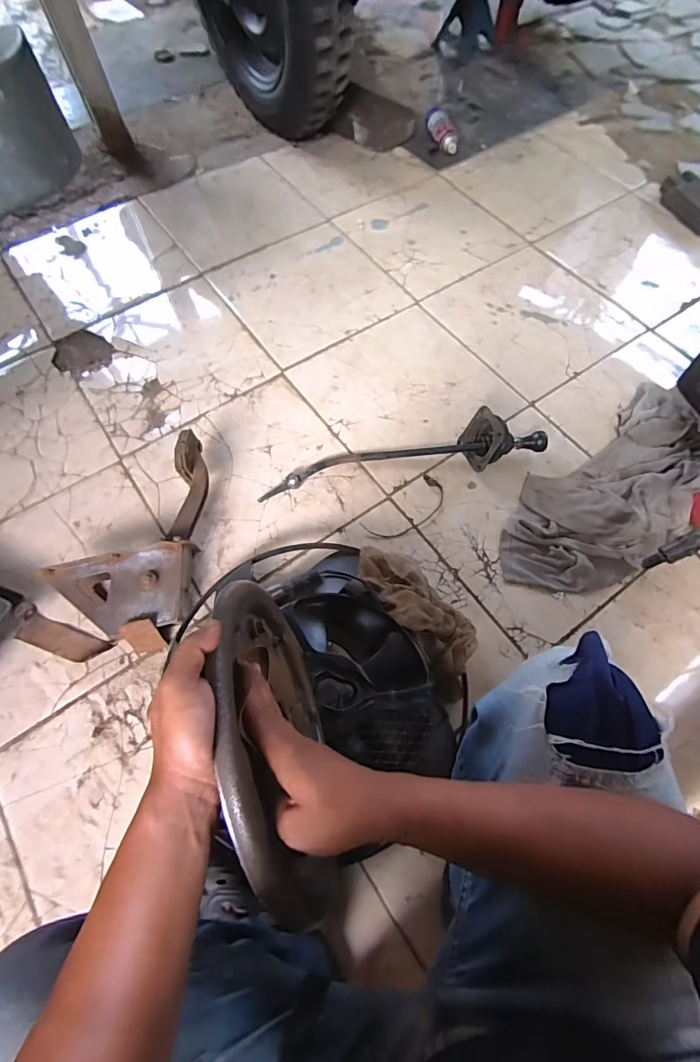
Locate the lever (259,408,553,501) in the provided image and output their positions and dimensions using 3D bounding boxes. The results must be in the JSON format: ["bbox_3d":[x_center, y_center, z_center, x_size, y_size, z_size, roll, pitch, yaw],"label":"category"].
[{"bbox_3d":[0.111,-0.155,0.904,0.603,0.097,0.122,-13,69,-6],"label":"lever"}]

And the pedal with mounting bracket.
[{"bbox_3d":[-0.425,0.027,0.826,0.296,0.124,0.402,0,68,0],"label":"pedal with mounting bracket"}]

